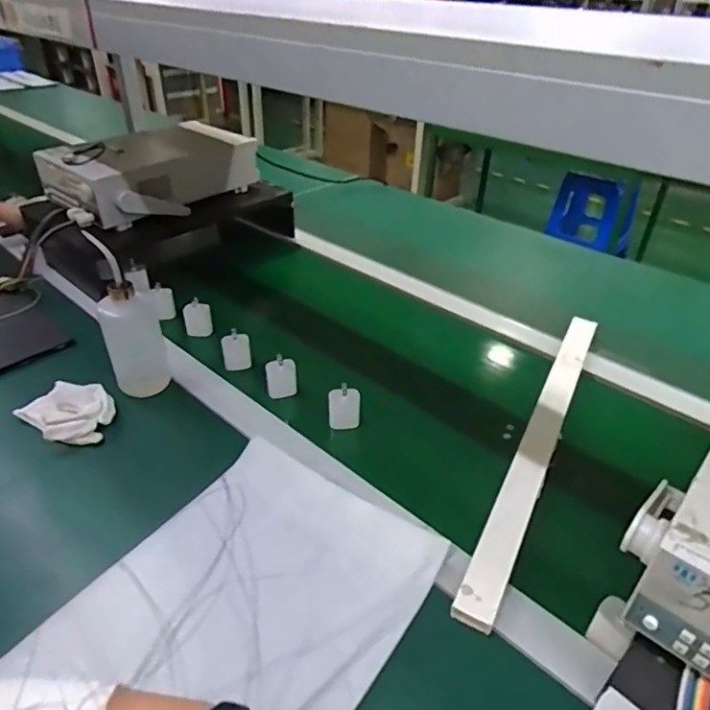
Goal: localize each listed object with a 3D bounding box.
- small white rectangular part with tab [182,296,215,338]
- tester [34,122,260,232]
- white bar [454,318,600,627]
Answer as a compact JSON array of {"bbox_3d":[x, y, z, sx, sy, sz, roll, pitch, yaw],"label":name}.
[{"bbox_3d":[-0.263,-0.061,0.908,0.044,0.059,0.018,-9,37,-15],"label":"small white rectangular part with tab"},{"bbox_3d":[-0.382,-0.353,1.037,0.208,0.098,0.357,27,43,31],"label":"tester"},{"bbox_3d":[0.245,0.098,0.705,0.039,0.022,0.572,19,39,23],"label":"white bar"}]

